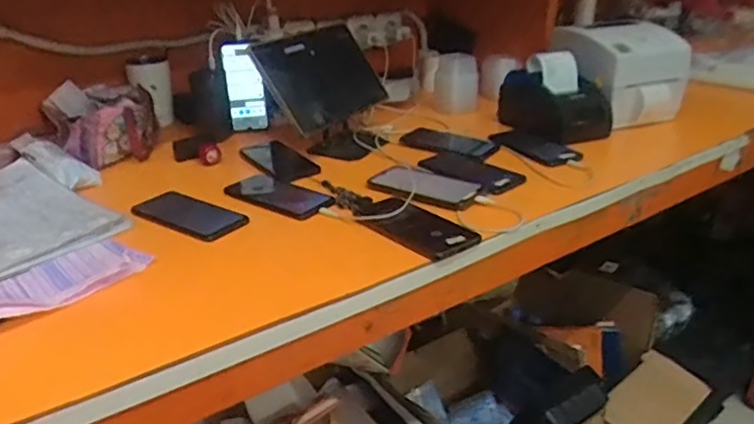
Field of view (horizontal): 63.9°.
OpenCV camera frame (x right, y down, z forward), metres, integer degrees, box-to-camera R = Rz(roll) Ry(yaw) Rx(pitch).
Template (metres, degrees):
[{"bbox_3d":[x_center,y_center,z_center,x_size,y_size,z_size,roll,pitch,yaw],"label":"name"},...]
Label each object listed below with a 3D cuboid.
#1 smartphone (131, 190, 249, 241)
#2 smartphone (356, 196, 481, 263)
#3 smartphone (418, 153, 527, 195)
[{"bbox_3d":[-0.258,0.006,0.838,0.164,0.015,0.077,17,38,27],"label":"smartphone"},{"bbox_3d":[0.047,0.015,0.780,0.086,0.015,0.177,-19,30,-32],"label":"smartphone"},{"bbox_3d":[0.139,-0.067,0.941,0.090,0.007,0.175,-22,32,-35],"label":"smartphone"}]

